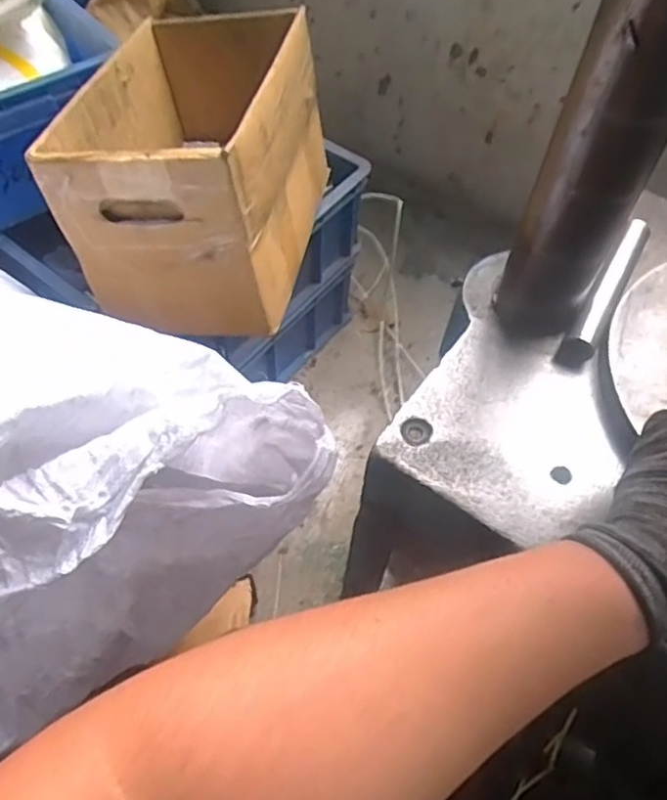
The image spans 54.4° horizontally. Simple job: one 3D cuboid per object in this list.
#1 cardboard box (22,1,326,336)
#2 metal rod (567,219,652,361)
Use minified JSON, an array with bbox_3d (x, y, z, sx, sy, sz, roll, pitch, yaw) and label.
[{"bbox_3d":[-0.133,-0.262,0.676,0.219,0.190,0.315,9,58,3],"label":"cardboard box"},{"bbox_3d":[0.220,-0.091,0.516,0.022,0.021,0.145,28,61,14],"label":"metal rod"}]

